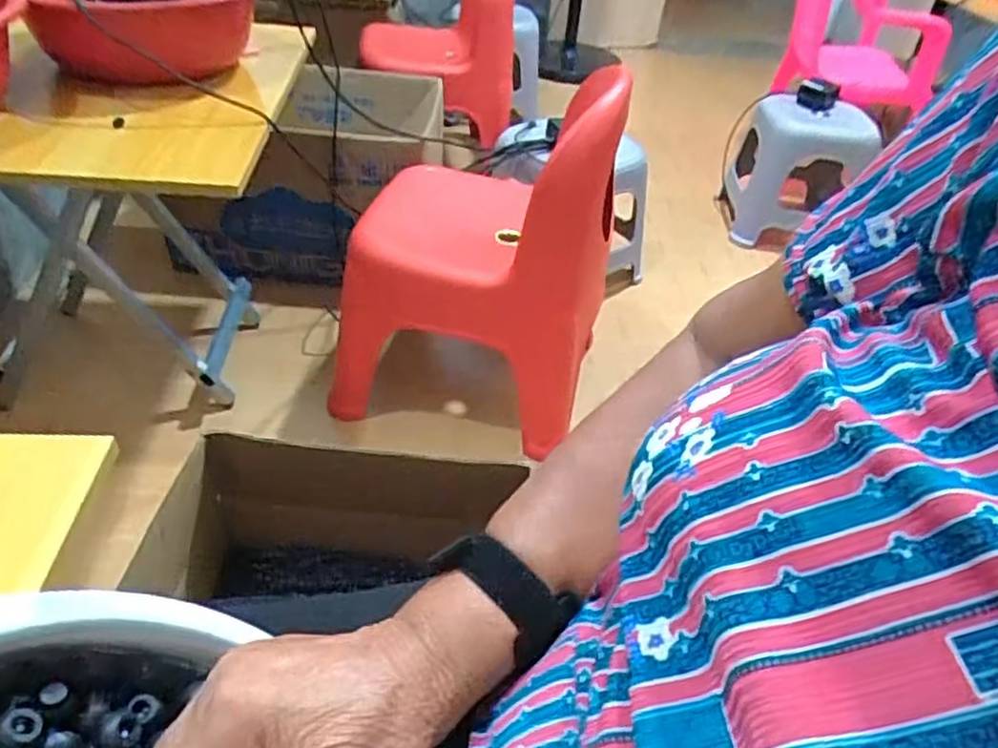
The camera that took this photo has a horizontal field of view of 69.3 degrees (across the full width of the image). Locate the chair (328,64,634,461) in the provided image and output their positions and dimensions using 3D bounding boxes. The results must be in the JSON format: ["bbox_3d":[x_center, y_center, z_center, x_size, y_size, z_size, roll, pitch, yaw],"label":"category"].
[{"bbox_3d":[-0.025,-0.210,1.192,0.396,0.546,0.391,11,39,4],"label":"chair"}]

